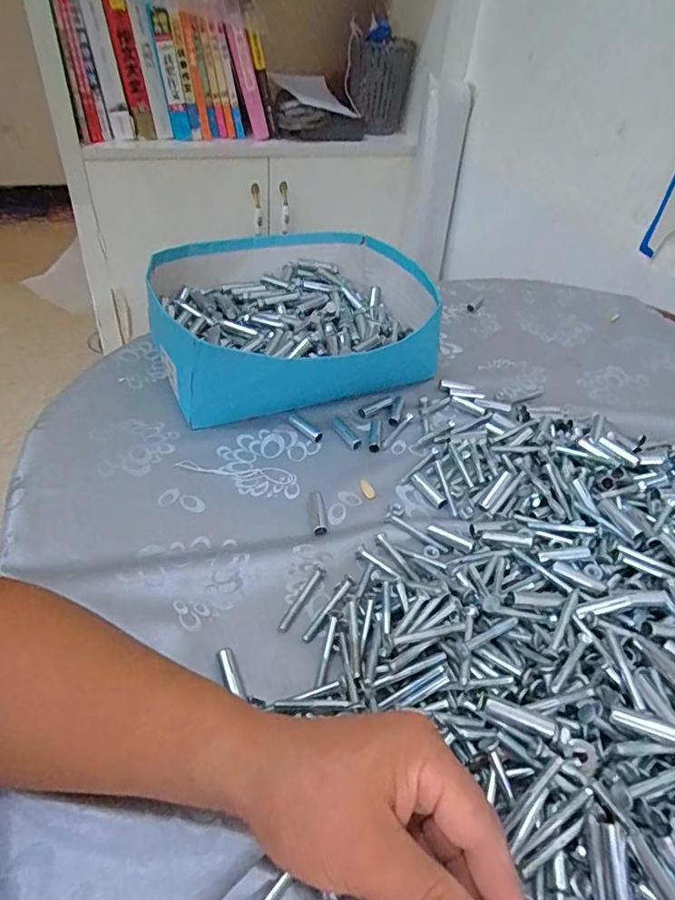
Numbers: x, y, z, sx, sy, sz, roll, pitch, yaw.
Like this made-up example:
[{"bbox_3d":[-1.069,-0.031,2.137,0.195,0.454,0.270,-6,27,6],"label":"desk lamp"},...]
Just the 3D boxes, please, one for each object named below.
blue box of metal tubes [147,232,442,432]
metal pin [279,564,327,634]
[{"bbox_3d":[-0.041,-0.146,0.603,0.307,0.094,0.256,-11,46,-18],"label":"blue box of metal tubes"},{"bbox_3d":[-0.025,0.108,0.391,0.009,0.005,0.058,21,44,18],"label":"metal pin"}]

